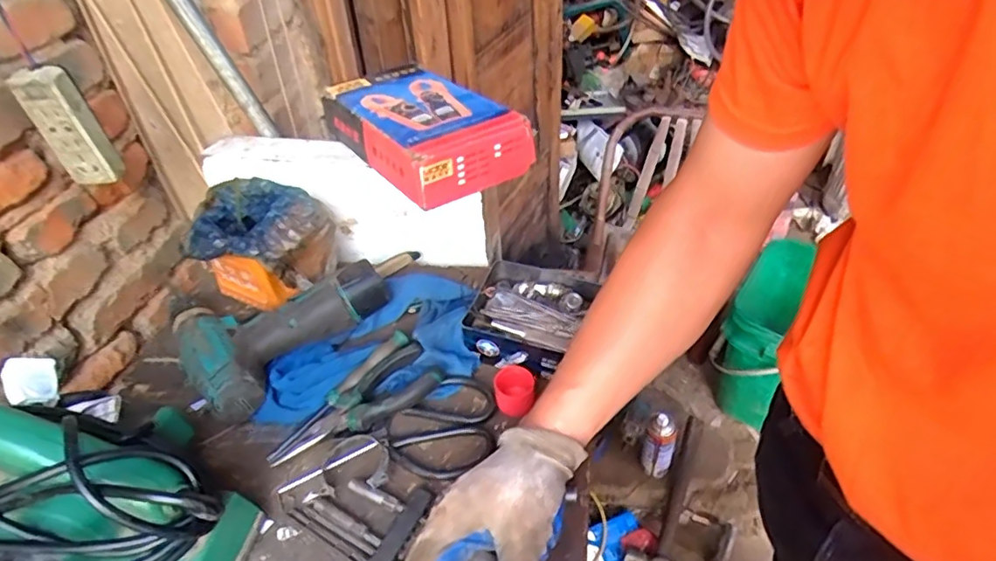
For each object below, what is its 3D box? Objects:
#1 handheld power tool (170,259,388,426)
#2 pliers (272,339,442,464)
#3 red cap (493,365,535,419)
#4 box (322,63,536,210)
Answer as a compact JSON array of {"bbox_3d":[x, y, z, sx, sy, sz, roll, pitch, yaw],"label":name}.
[{"bbox_3d":[-0.236,0.031,0.601,0.159,0.056,0.193,30,51,34],"label":"handheld power tool"},{"bbox_3d":[-0.125,0.114,0.526,0.155,0.019,0.059,-32,47,-29],"label":"pliers"},{"bbox_3d":[0.014,0.098,0.534,0.036,0.030,0.040,-5,40,-1],"label":"red cap"},{"bbox_3d":[-0.089,-0.170,0.650,0.133,0.063,0.247,-31,47,-28],"label":"box"}]

